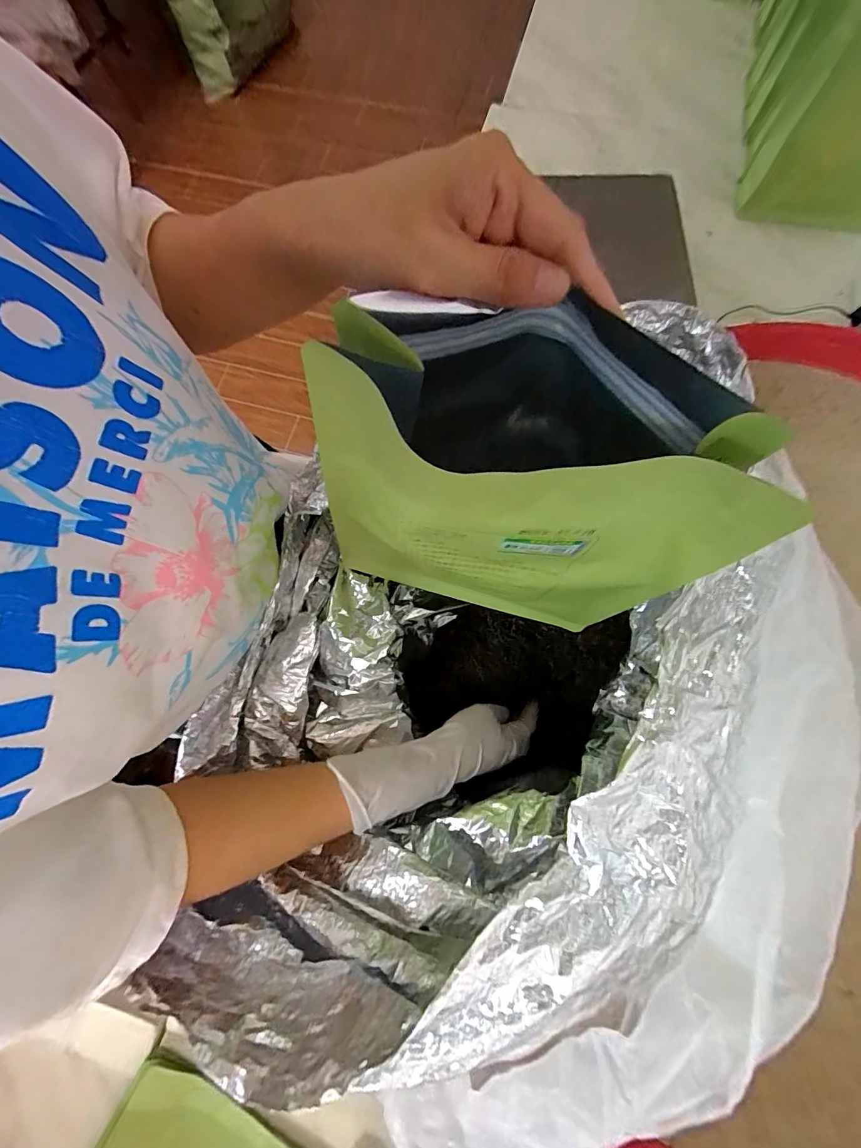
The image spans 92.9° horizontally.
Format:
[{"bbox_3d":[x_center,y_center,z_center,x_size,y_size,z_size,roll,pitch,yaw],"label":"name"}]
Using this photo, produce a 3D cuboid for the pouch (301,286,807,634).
[{"bbox_3d":[0.043,-0.046,0.269,0.203,0.228,0.109,15,71,1],"label":"pouch"}]

